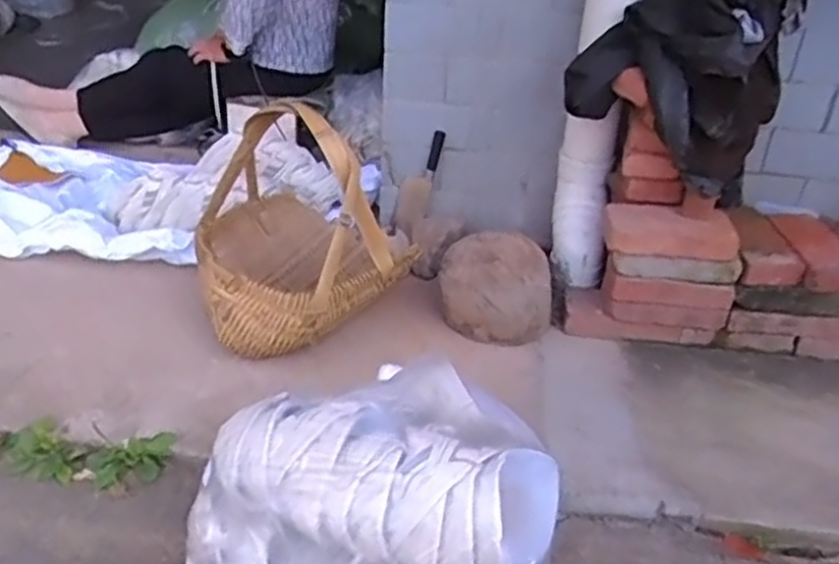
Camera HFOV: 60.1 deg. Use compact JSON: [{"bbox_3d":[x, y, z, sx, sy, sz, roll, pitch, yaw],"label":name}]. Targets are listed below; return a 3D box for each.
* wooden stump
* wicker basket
[{"bbox_3d":[0.156,0.007,1.488,0.232,0.150,0.195,8,33,5],"label":"wooden stump"},{"bbox_3d":[-0.227,-0.119,1.433,0.406,0.422,0.418,-6,34,-16],"label":"wicker basket"}]

